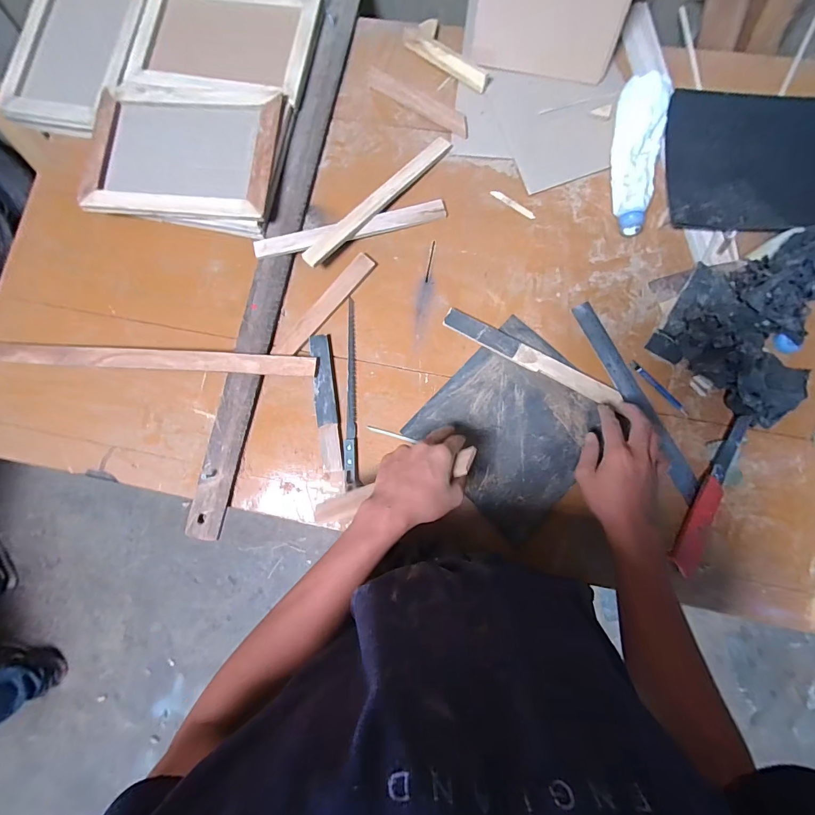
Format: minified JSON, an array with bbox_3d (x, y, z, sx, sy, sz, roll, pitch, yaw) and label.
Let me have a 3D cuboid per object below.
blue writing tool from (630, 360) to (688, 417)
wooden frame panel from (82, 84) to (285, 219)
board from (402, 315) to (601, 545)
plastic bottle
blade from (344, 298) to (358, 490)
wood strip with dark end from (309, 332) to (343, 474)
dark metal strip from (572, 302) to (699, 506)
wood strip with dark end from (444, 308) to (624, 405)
[{"bbox_3d":[0.356,-0.028,0.545,0.011,0.007,0.103,-40,82,-2],"label":"blue writing tool"},{"bbox_3d":[-0.346,-0.400,0.602,0.289,0.032,0.209,6,82,6],"label":"wooden frame panel"},{"bbox_3d":[0.155,0.027,0.552,0.224,0.008,0.237,44,87,8],"label":"board"},{"bbox_3d":[0.338,-0.368,0.564,0.072,0.058,0.216,9,83,5],"label":"plastic bottle"},{"bbox_3d":[-0.086,-0.023,0.578,0.017,0.004,0.283,-1,80,-7],"label":"blade"},{"bbox_3d":[-0.122,-0.009,0.573,0.029,0.011,0.205,-8,82,3],"label":"wood strip with dark end"},{"bbox_3d":[0.324,-0.015,0.548,0.031,0.006,0.306,-26,81,0],"label":"dark metal strip"},{"bbox_3d":[0.177,-0.074,0.557,0.265,0.012,0.032,29,85,7],"label":"wood strip with dark end"}]

